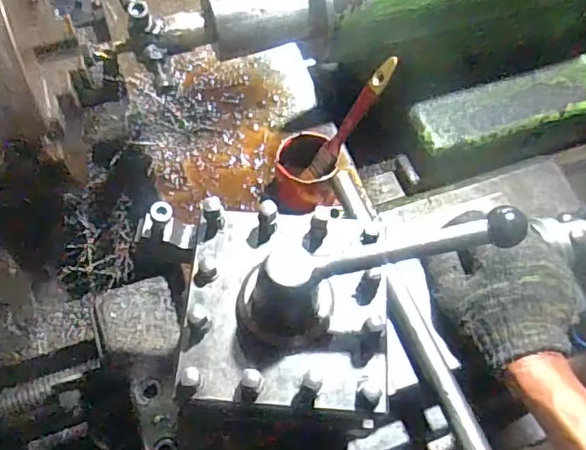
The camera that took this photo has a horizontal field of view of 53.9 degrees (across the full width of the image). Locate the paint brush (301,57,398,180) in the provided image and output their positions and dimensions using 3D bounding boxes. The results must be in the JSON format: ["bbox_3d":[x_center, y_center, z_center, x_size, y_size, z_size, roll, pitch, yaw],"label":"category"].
[{"bbox_3d":[0.054,-0.095,0.543,0.010,0.147,0.022,-15,59,-49],"label":"paint brush"}]

